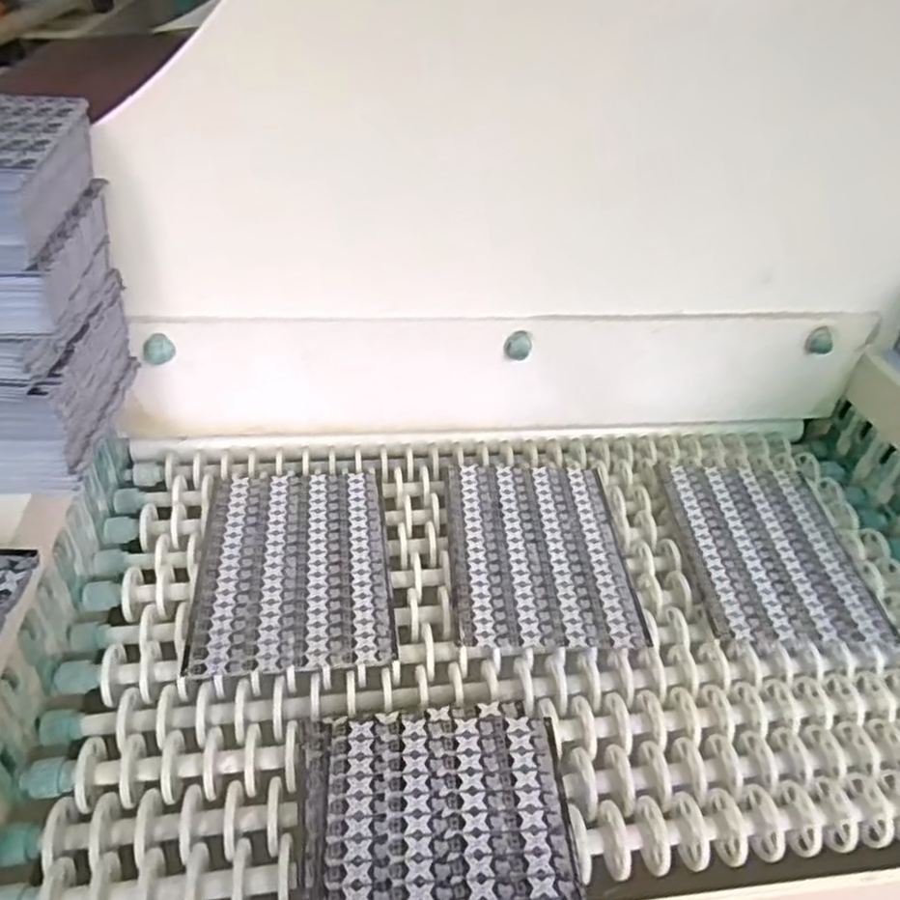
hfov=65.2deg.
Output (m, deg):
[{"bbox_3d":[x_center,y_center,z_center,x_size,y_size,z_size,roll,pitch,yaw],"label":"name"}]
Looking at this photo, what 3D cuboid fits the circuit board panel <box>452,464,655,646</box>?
[{"bbox_3d":[0.074,0.078,0.577,0.141,0.008,0.192,1,39,-5],"label":"circuit board panel"}]

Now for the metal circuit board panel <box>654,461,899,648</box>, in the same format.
[{"bbox_3d":[0.269,0.079,0.600,0.142,0.012,0.196,3,39,-3],"label":"metal circuit board panel"}]

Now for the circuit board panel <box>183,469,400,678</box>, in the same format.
[{"bbox_3d":[-0.119,0.083,0.548,0.140,0.007,0.194,-2,40,-9],"label":"circuit board panel"}]

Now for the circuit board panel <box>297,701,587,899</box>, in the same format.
[{"bbox_3d":[-0.005,0.233,0.377,0.150,0.008,0.200,1,41,-8],"label":"circuit board panel"}]

